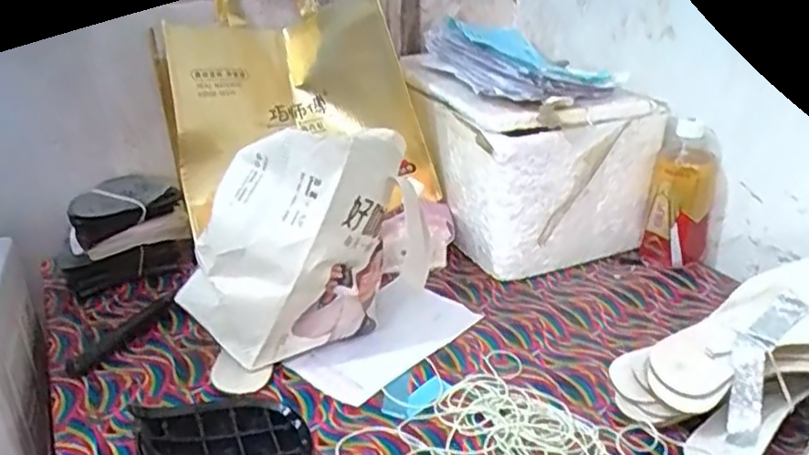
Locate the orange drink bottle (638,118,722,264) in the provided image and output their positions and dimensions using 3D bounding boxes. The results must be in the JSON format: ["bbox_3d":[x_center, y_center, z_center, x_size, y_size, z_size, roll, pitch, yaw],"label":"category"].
[{"bbox_3d":[0.343,-0.039,0.834,0.071,0.168,0.072,-17,30,-29],"label":"orange drink bottle"}]

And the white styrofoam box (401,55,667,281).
[{"bbox_3d":[0.158,-0.099,0.916,0.229,0.198,0.277,-11,27,-20],"label":"white styrofoam box"}]

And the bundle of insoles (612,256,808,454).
[{"bbox_3d":[0.337,0.103,0.603,0.295,0.060,0.136,-25,32,-14],"label":"bundle of insoles"}]

